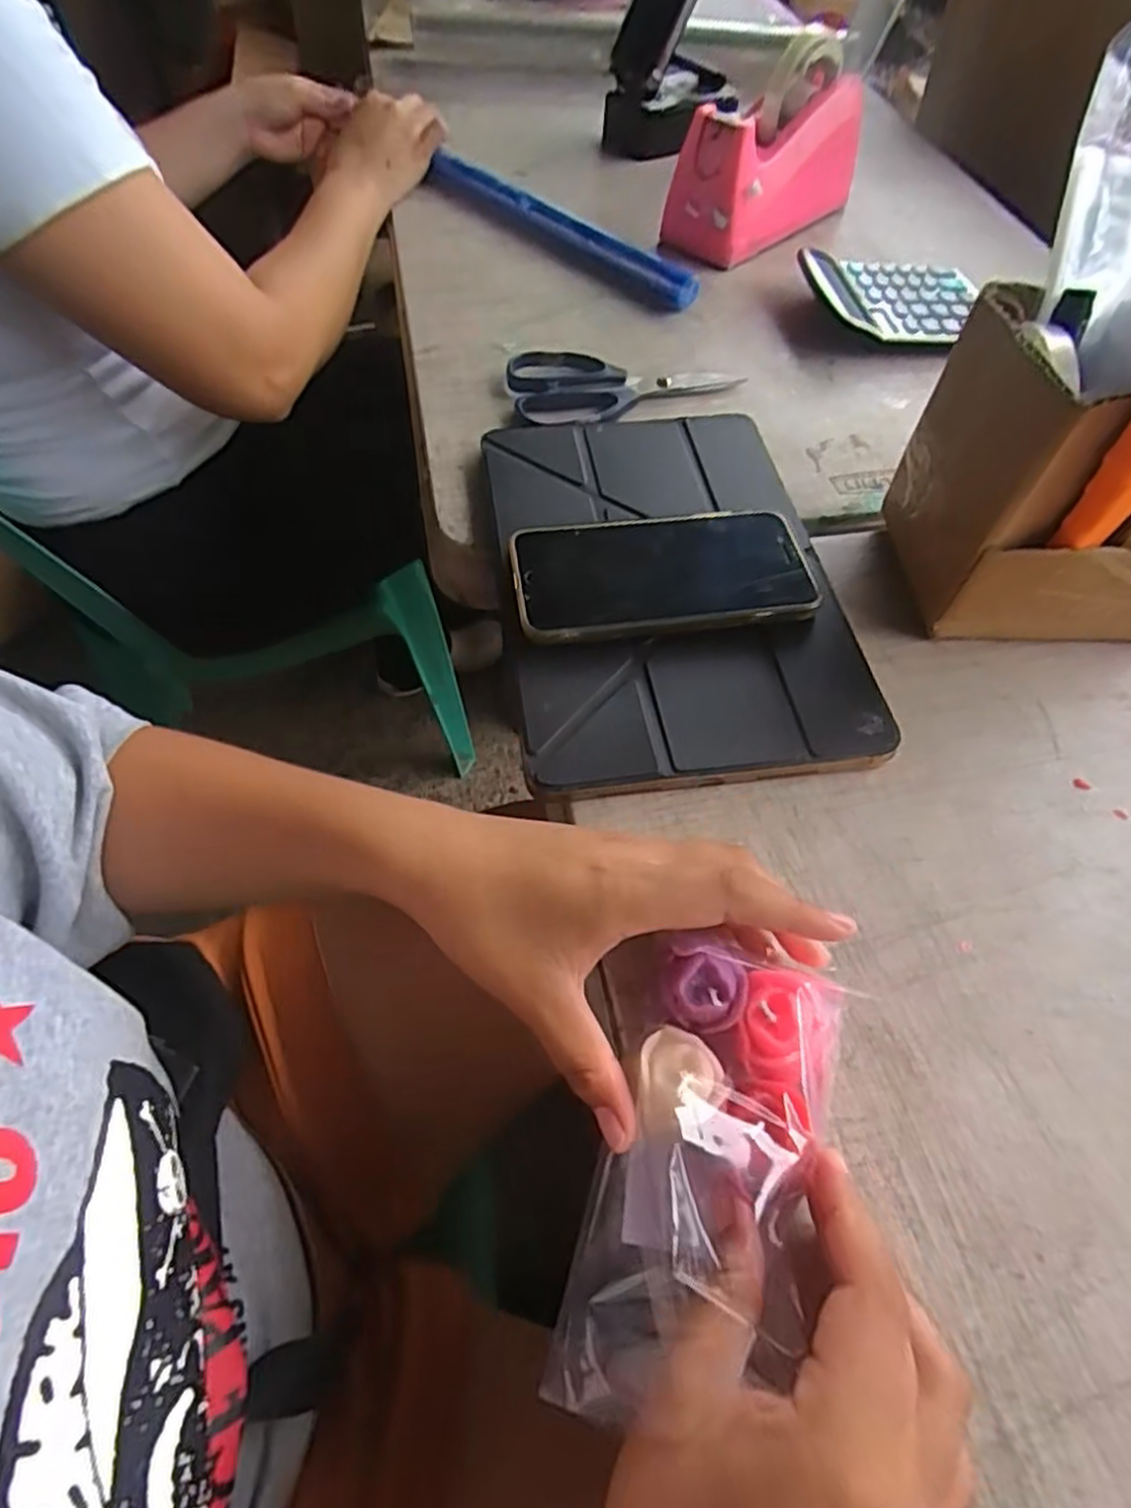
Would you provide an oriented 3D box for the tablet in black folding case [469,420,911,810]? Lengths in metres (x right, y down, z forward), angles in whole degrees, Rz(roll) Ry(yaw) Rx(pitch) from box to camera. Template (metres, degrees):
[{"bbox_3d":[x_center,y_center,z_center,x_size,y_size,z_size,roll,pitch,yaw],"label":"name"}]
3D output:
[{"bbox_3d":[0.056,-0.103,0.406,0.183,0.020,0.269,-5,58,-7],"label":"tablet in black folding case"}]

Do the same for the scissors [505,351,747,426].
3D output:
[{"bbox_3d":[0.044,-0.265,0.517,0.165,0.009,0.089,-10,59,-10],"label":"scissors"}]

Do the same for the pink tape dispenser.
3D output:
[{"bbox_3d":[0.175,-0.509,0.614,0.181,0.109,0.079,-37,67,-21],"label":"pink tape dispenser"}]

